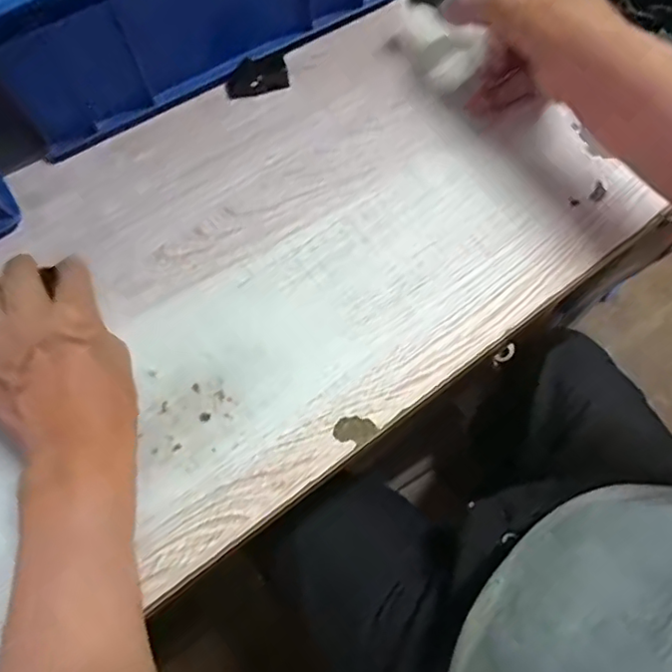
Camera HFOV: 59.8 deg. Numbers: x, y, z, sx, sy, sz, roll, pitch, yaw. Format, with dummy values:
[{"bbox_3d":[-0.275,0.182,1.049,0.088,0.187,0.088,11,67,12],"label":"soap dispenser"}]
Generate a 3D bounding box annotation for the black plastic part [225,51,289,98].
[{"bbox_3d":[-0.064,-0.211,0.474,0.051,0.009,0.030,-11,82,5],"label":"black plastic part"}]

